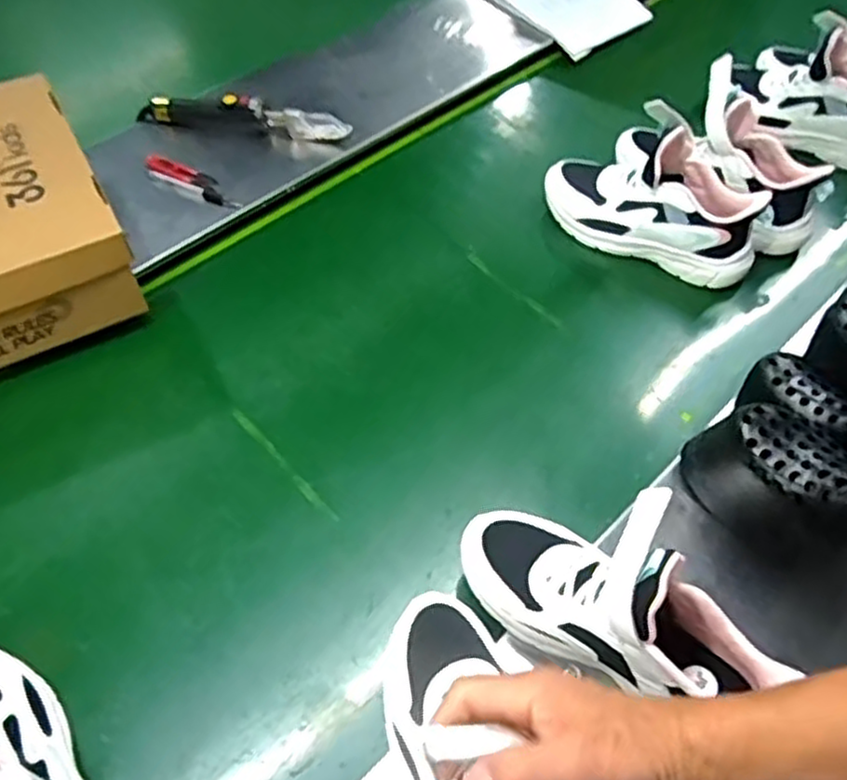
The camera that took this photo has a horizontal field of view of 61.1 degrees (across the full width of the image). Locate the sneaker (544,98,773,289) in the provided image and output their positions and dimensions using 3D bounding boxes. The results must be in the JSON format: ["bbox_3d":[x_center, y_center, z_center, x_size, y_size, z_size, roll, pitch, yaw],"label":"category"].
[{"bbox_3d":[0.274,-0.241,0.836,0.258,0.162,0.102,25,58,17],"label":"sneaker"}]

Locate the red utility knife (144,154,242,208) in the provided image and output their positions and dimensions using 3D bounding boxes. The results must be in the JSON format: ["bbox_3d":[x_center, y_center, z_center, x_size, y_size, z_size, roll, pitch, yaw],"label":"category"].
[{"bbox_3d":[-0.290,-0.262,0.902,0.139,0.022,0.040,23,58,16],"label":"red utility knife"}]

